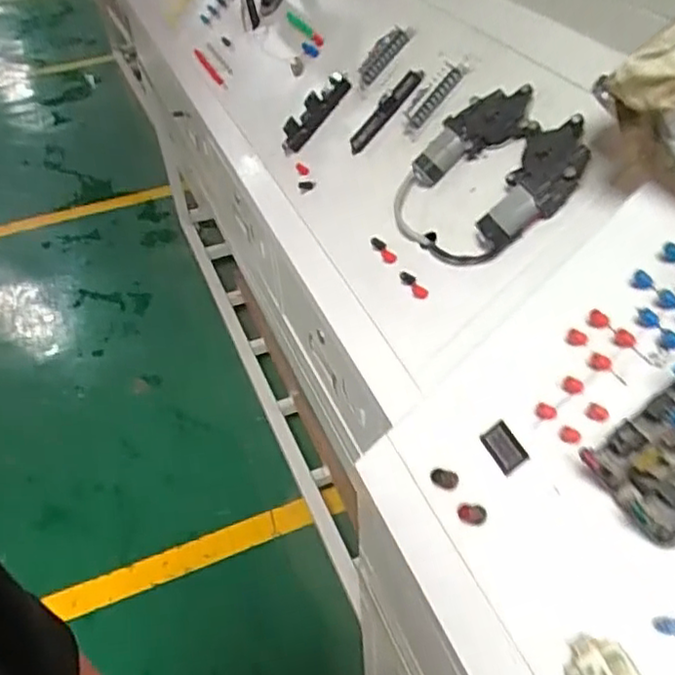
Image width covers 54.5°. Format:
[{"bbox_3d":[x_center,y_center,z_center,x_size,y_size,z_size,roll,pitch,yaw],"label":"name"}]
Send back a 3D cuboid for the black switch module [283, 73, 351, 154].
[{"bbox_3d":[-0.041,-0.341,1.003,0.049,0.143,0.039,29,32,-30],"label":"black switch module"}]

